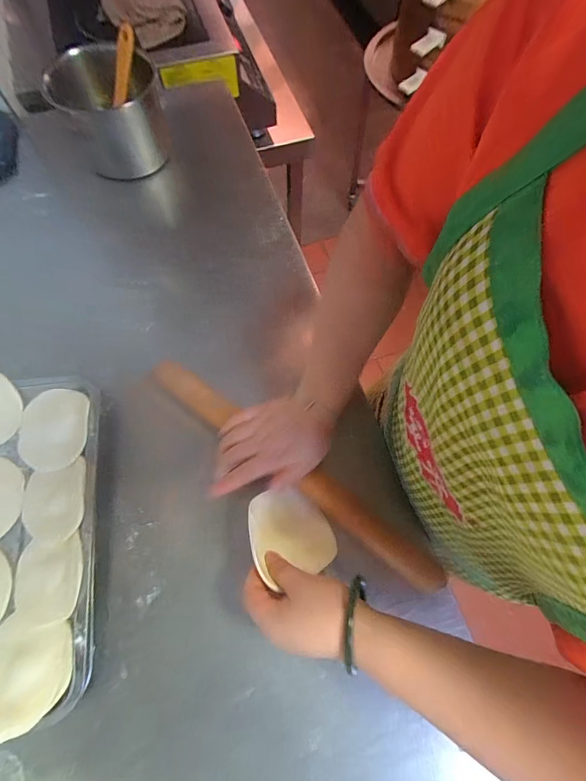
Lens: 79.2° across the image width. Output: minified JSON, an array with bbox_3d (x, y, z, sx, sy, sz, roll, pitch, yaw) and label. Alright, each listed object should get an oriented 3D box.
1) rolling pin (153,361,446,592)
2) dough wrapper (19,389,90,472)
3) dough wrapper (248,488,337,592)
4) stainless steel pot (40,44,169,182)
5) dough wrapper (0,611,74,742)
[{"bbox_3d":[-0.009,0.083,0.400,0.389,0.034,0.039,37,72,8],"label":"rolling pin"},{"bbox_3d":[-0.281,0.045,0.415,0.089,0.008,0.094,-7,70,6],"label":"dough wrapper"},{"bbox_3d":[-0.003,0.142,0.361,0.086,0.011,0.085,-7,50,-29],"label":"dough wrapper"},{"bbox_3d":[-0.275,-0.438,0.555,0.142,0.118,0.178,-8,70,-3],"label":"stainless steel pot"},{"bbox_3d":[-0.258,0.269,0.335,0.092,0.005,0.089,4,64,6],"label":"dough wrapper"}]

